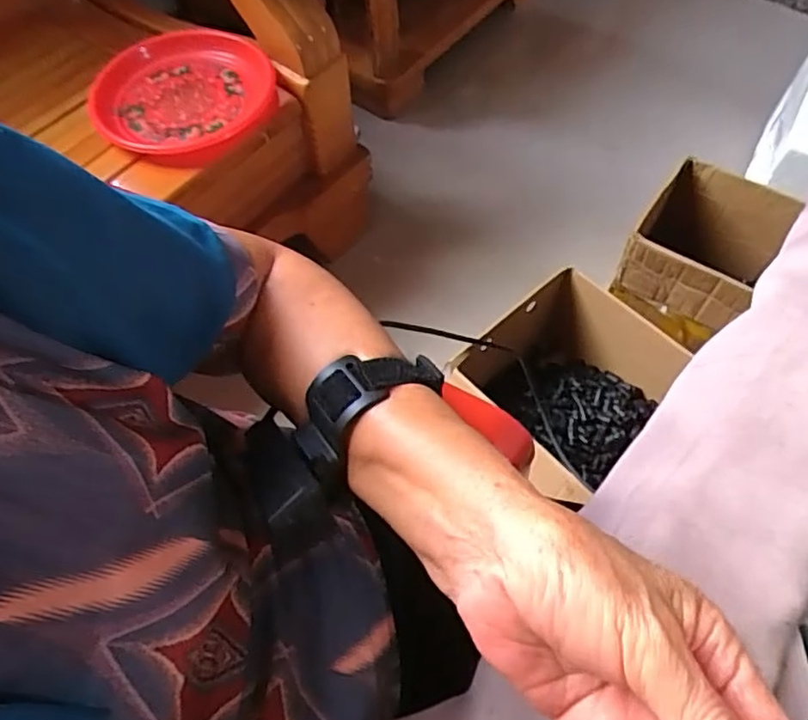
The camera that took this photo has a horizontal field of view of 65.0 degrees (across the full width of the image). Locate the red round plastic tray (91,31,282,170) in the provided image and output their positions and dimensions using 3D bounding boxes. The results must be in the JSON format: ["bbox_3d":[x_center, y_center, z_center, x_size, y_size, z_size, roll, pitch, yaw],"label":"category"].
[{"bbox_3d":[-0.277,-0.339,0.803,0.209,0.033,0.204,0,61,1],"label":"red round plastic tray"}]

